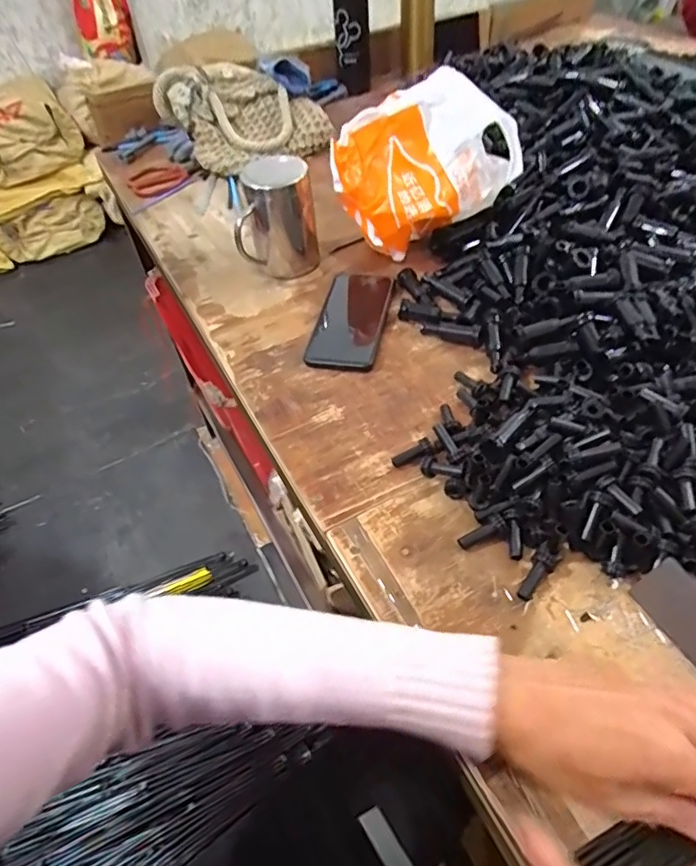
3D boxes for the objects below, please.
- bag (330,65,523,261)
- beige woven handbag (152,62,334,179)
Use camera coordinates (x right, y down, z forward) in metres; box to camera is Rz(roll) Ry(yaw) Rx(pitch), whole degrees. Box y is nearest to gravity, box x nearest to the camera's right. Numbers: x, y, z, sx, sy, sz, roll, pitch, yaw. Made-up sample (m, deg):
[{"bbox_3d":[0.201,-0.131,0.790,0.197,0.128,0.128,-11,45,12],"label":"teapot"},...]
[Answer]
[{"bbox_3d":[0.085,-0.300,0.654,0.209,0.155,0.104,-19,50,-11],"label":"bag"},{"bbox_3d":[-0.172,-0.522,0.924,0.252,0.116,0.191,-19,50,-11],"label":"beige woven handbag"}]

